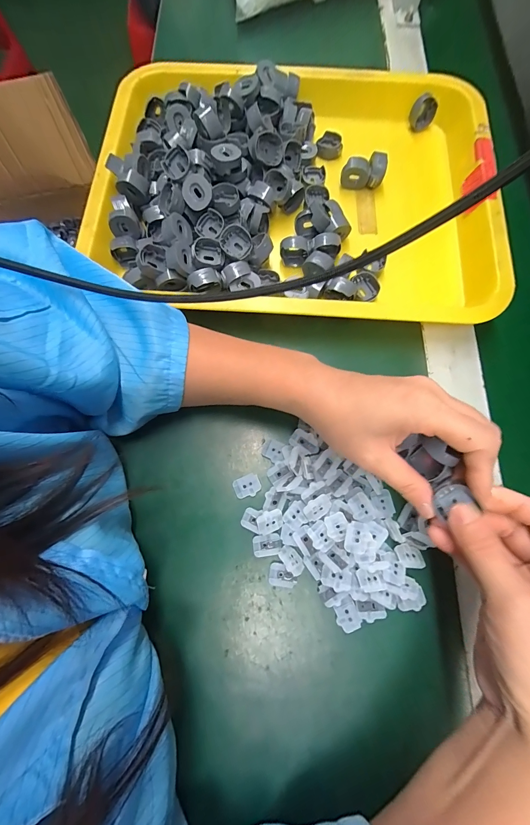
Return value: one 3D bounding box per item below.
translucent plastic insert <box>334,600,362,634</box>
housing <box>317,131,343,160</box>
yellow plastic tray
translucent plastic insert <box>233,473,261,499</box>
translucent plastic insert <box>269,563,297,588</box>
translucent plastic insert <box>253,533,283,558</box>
[{"bbox_3d":[0.060,0.149,0.229,0.016,0.004,0.018,-22,75,-6],"label":"translucent plastic insert"},{"bbox_3d":[0.070,-0.290,0.345,0.027,0.013,0.028,6,74,2],"label":"housing"},{"bbox_3d":[0.029,-0.226,0.312,0.381,0.054,0.290,3,73,1],"label":"yellow plastic tray"},{"bbox_3d":[-0.015,0.060,0.258,0.021,0.004,0.017,-18,74,-5],"label":"translucent plastic insert"},{"bbox_3d":[0.014,0.124,0.240,0.021,0.004,0.016,9,74,3],"label":"translucent plastic insert"},{"bbox_3d":[0.002,0.102,0.244,0.022,0.004,0.015,-9,74,-2],"label":"translucent plastic insert"}]

